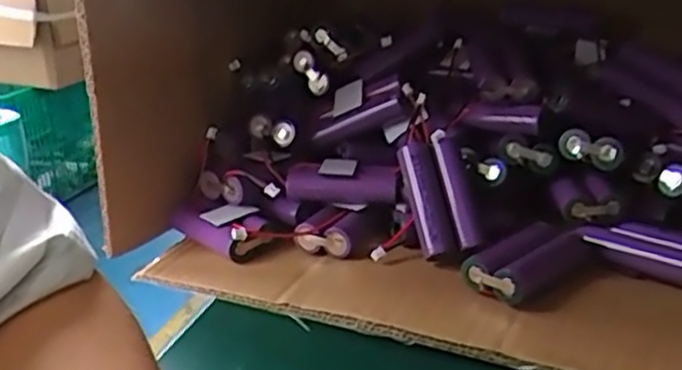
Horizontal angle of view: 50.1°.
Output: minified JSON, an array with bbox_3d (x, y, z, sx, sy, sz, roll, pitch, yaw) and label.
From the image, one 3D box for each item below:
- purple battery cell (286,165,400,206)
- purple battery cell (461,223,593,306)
[{"bbox_3d":[0.000,0.000,0.439,0.066,0.018,0.021,2,22,8],"label":"purple battery cell"},{"bbox_3d":[0.099,0.040,0.393,0.036,0.022,0.078,18,29,40],"label":"purple battery cell"}]

